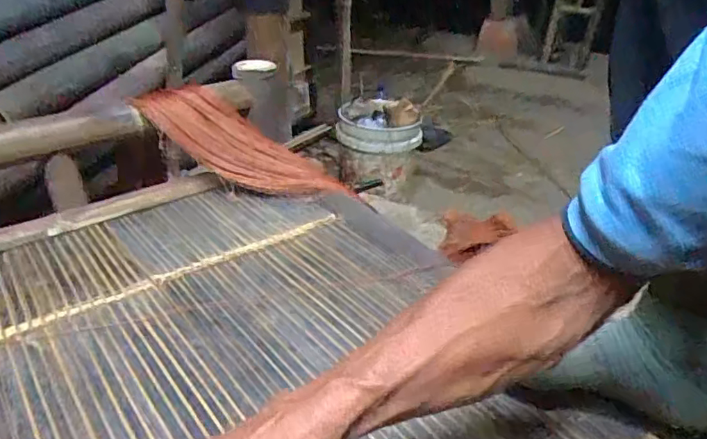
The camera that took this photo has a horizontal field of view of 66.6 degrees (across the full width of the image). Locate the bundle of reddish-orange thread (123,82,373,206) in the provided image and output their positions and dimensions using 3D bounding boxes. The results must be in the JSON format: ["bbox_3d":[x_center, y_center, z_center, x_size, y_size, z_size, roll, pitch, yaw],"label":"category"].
[{"bbox_3d":[-0.172,-0.112,0.886,0.354,0.073,0.112,29,31,-4],"label":"bundle of reddish-orange thread"}]

